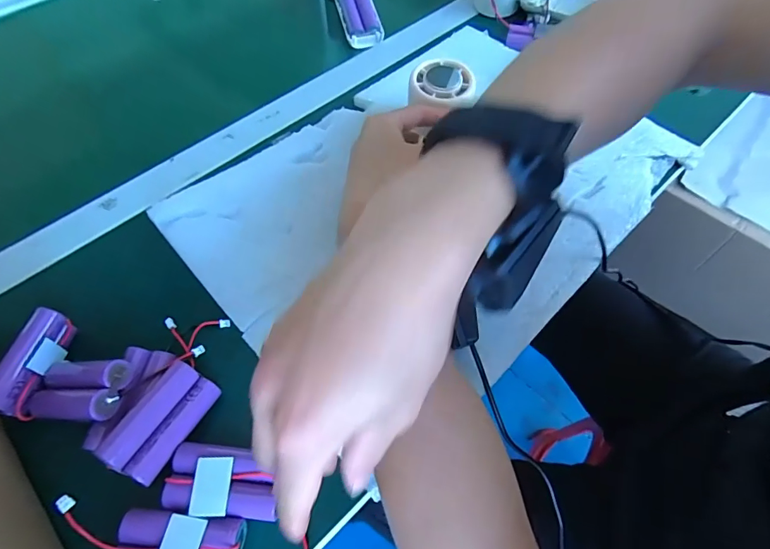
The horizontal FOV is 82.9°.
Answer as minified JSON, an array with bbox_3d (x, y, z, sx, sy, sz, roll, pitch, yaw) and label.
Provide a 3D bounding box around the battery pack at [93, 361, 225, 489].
[{"bbox_3d":[-0.135,0.087,0.263,0.036,0.014,0.065,41,52,-7],"label":"battery pack"}]

